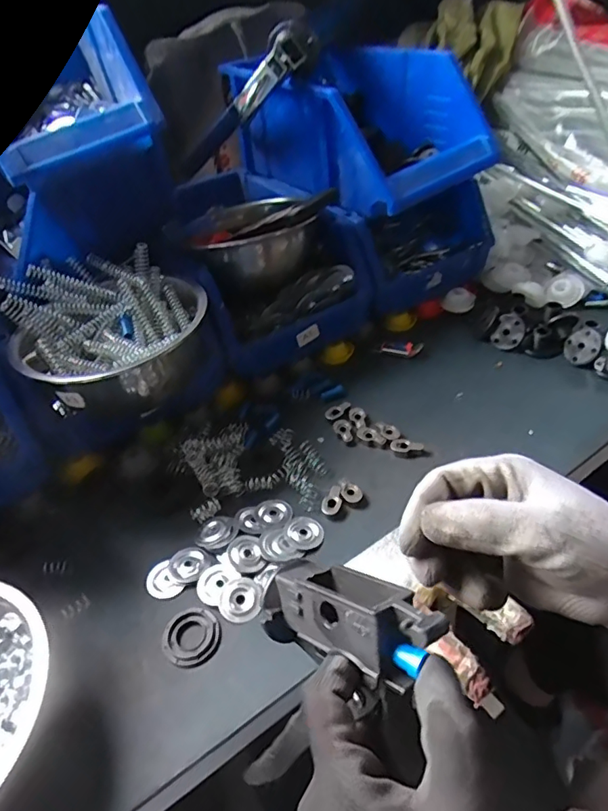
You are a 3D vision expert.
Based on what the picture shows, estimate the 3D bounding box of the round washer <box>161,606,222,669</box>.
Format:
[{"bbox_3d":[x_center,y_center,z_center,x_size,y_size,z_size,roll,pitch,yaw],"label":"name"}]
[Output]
[{"bbox_3d":[-0.088,0.181,0.399,0.045,0.007,0.045,-4,41,4],"label":"round washer"}]

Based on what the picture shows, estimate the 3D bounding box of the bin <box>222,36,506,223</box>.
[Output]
[{"bbox_3d":[0.071,-0.375,0.672,0.199,0.131,0.321,-31,46,-25],"label":"bin"}]

